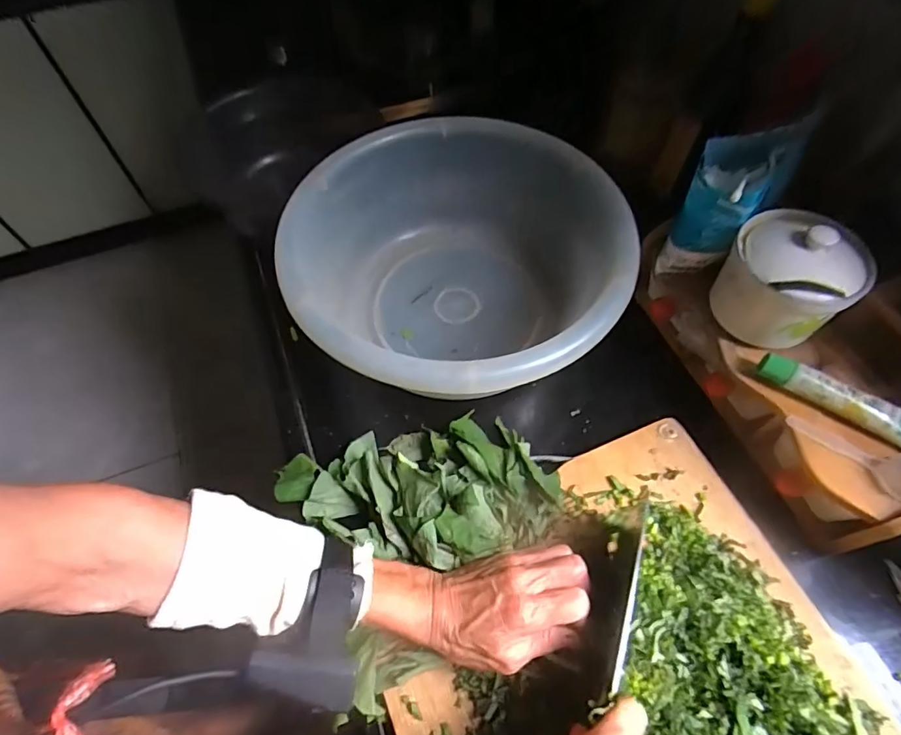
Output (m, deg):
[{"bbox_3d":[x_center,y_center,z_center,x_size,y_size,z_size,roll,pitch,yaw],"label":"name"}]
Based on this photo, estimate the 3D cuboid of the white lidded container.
[{"bbox_3d":[0.279,-0.074,0.421,0.095,0.092,0.086,40,68,21],"label":"white lidded container"}]

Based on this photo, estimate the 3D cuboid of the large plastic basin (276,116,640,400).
[{"bbox_3d":[0.011,-0.094,0.523,0.310,0.137,0.313,-1,60,1],"label":"large plastic basin"}]

